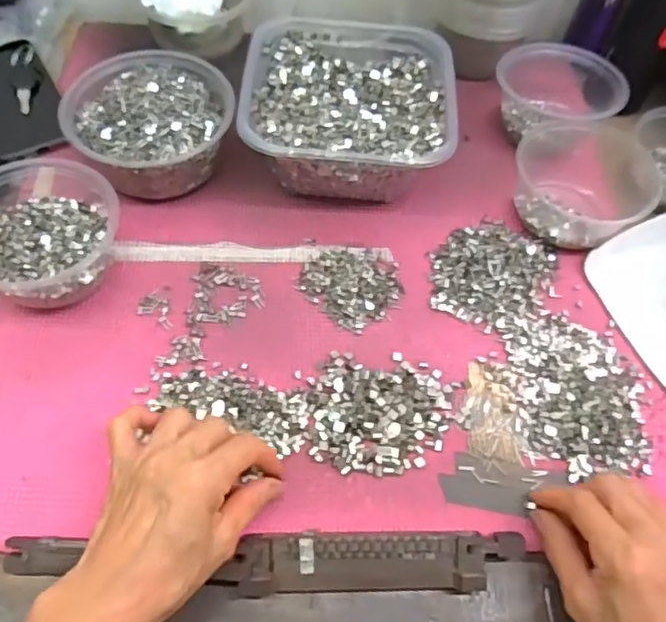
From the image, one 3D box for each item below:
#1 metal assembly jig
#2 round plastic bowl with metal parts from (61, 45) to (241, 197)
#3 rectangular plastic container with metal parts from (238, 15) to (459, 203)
[{"bbox_3d":[-0.039,0.154,0.356,0.311,0.017,0.032,1,63,-3],"label":"metal assembly jig"},{"bbox_3d":[-0.153,-0.159,0.504,0.130,0.070,0.127,2,58,-3],"label":"round plastic bowl with metal parts"},{"bbox_3d":[0.012,-0.176,0.522,0.176,0.075,0.178,3,58,-2],"label":"rectangular plastic container with metal parts"}]

